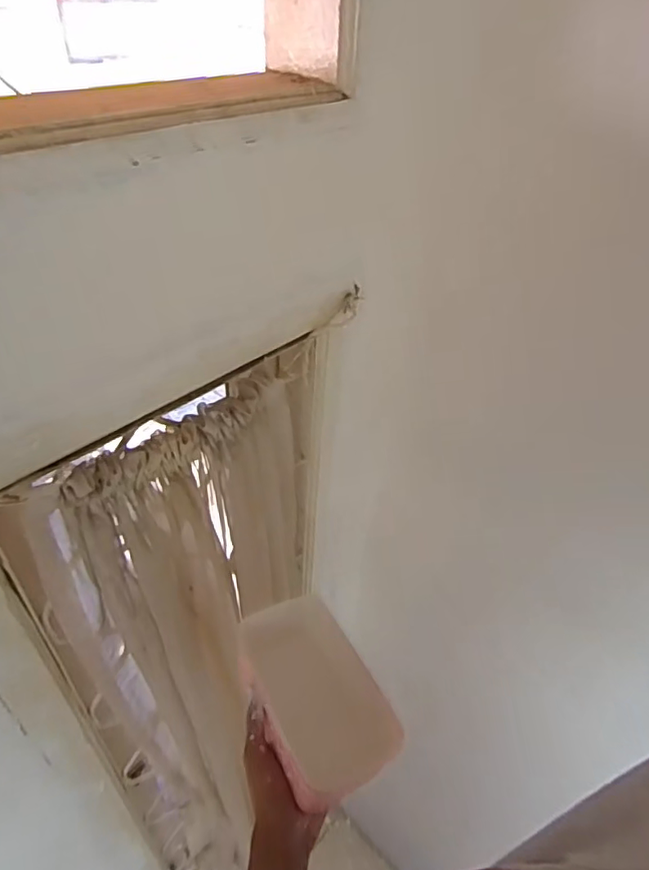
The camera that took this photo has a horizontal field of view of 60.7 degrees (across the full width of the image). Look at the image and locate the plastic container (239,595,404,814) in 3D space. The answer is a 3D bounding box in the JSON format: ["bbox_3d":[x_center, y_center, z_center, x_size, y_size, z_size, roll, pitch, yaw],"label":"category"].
[{"bbox_3d":[-0.012,0.271,0.576,0.120,0.068,0.196,-40,76,3],"label":"plastic container"}]

